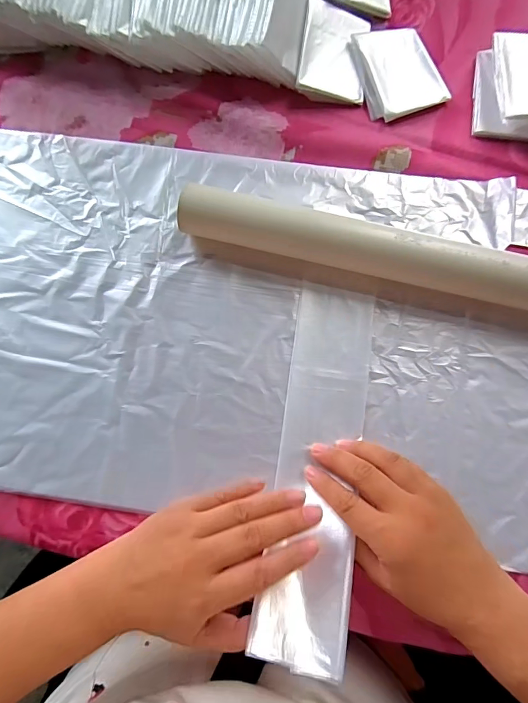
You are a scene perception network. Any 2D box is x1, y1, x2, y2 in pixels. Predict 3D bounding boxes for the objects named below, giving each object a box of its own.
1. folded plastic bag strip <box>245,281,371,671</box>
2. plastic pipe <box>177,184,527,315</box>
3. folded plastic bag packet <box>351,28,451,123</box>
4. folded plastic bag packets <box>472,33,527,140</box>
[{"bbox_3d":[0.041,0.071,0.284,0.062,0.032,0.263,7,67,3],"label":"folded plastic bag strip"},{"bbox_3d":[0.105,-0.068,0.296,0.342,0.043,0.035,13,82,4],"label":"plastic pipe"},{"bbox_3d":[0.122,-0.255,0.348,0.069,0.010,0.083,-16,81,-1],"label":"folded plastic bag packet"},{"bbox_3d":[0.234,-0.231,0.336,0.088,0.022,0.088,5,81,2],"label":"folded plastic bag packets"}]

